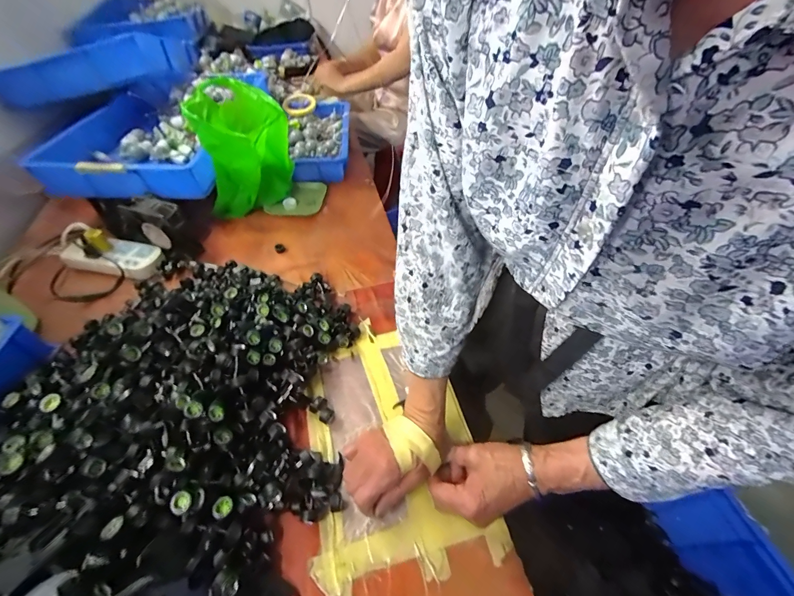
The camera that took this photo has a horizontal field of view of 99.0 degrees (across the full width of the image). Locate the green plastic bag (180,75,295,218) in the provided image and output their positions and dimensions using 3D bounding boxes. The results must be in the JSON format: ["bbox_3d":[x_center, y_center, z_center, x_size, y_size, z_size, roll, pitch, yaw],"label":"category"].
[{"bbox_3d":[-0.332,-0.316,0.753,0.178,0.242,0.250,-16,51,-11],"label":"green plastic bag"}]

